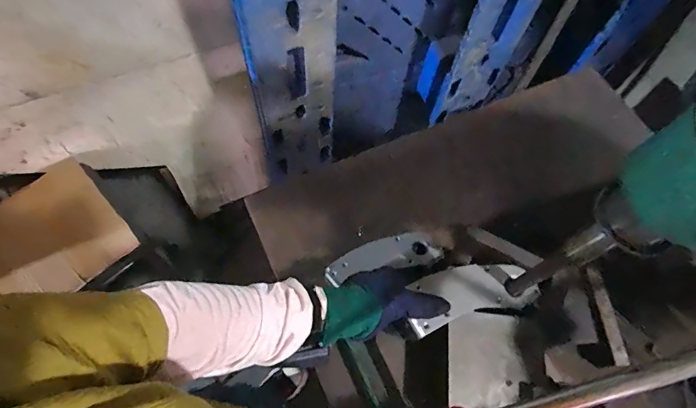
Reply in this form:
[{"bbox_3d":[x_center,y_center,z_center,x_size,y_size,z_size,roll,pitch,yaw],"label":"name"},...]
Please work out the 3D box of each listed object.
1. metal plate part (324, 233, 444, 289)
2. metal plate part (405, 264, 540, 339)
[{"bbox_3d":[0.055,0.083,0.648,0.180,0.007,0.060,-11,76,-8],"label":"metal plate part"},{"bbox_3d":[0.153,0.112,0.520,0.162,0.012,0.069,-11,65,-8],"label":"metal plate part"}]

